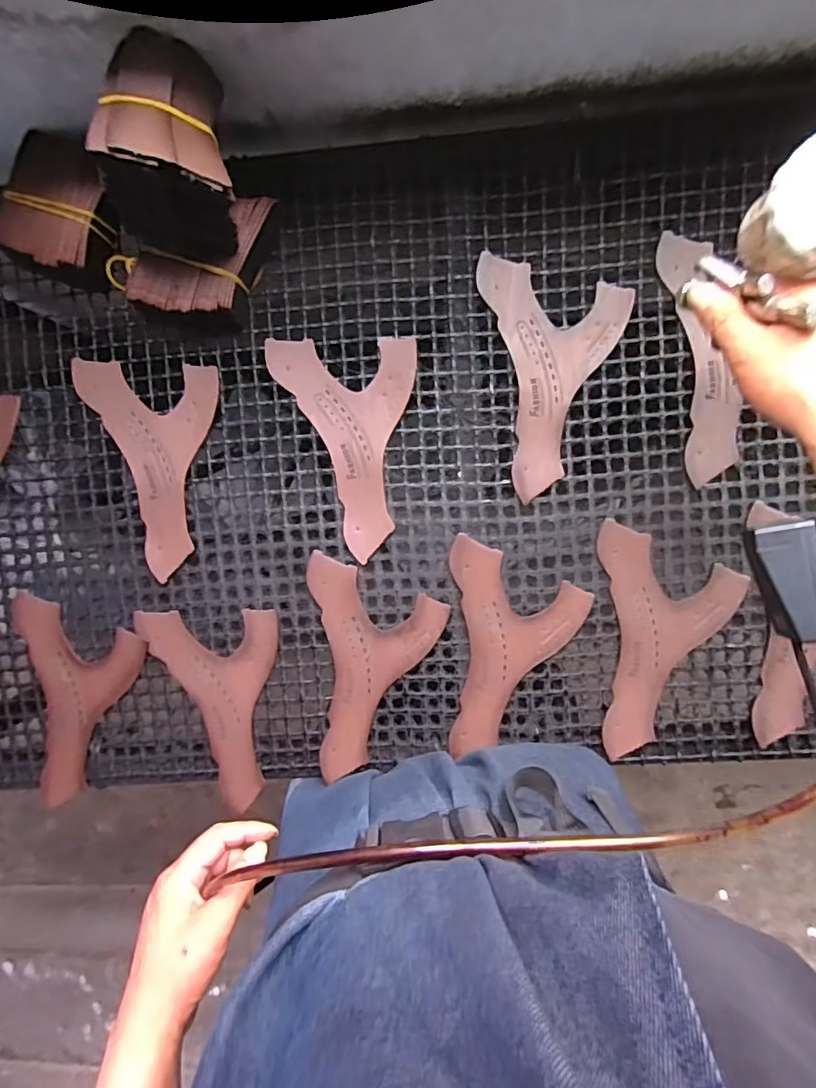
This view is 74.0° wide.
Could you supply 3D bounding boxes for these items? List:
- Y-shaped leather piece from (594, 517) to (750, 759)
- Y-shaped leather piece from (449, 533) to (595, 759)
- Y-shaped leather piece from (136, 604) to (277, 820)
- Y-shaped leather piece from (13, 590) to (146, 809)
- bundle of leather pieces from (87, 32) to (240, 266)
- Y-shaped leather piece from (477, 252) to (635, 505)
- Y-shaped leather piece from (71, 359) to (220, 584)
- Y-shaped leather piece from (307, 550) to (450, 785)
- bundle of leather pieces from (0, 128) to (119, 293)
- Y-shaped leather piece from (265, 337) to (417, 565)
[{"bbox_3d":[0.238,0.097,0.519,0.132,0.011,0.212,8,96,2],"label":"Y-shaped leather piece"},{"bbox_3d":[0.074,0.108,0.528,0.138,0.006,0.193,25,96,0],"label":"Y-shaped leather piece"},{"bbox_3d":[-0.197,0.165,0.544,0.136,0.010,0.196,-1,95,3],"label":"Y-shaped leather piece"},{"bbox_3d":[-0.362,0.165,0.556,0.139,0.007,0.200,22,96,1],"label":"Y-shaped leather piece"},{"bbox_3d":[-0.168,-0.302,0.411,0.093,0.106,0.121,15,96,1],"label":"bundle of leather pieces"},{"bbox_3d":[0.114,-0.150,0.503,0.135,0.006,0.199,14,95,1],"label":"Y-shaped leather piece"},{"bbox_3d":[-0.258,-0.073,0.530,0.136,0.008,0.200,4,96,3],"label":"Y-shaped leather piece"},{"bbox_3d":[-0.062,0.126,0.536,0.137,0.008,0.199,22,96,1],"label":"Y-shaped leather piece"},{"bbox_3d":[-0.309,-0.303,0.494,0.096,0.057,0.113,20,96,1],"label":"bundle of leather pieces"},{"bbox_3d":[-0.062,-0.092,0.517,0.136,0.008,0.201,0,95,3],"label":"Y-shaped leather piece"}]

